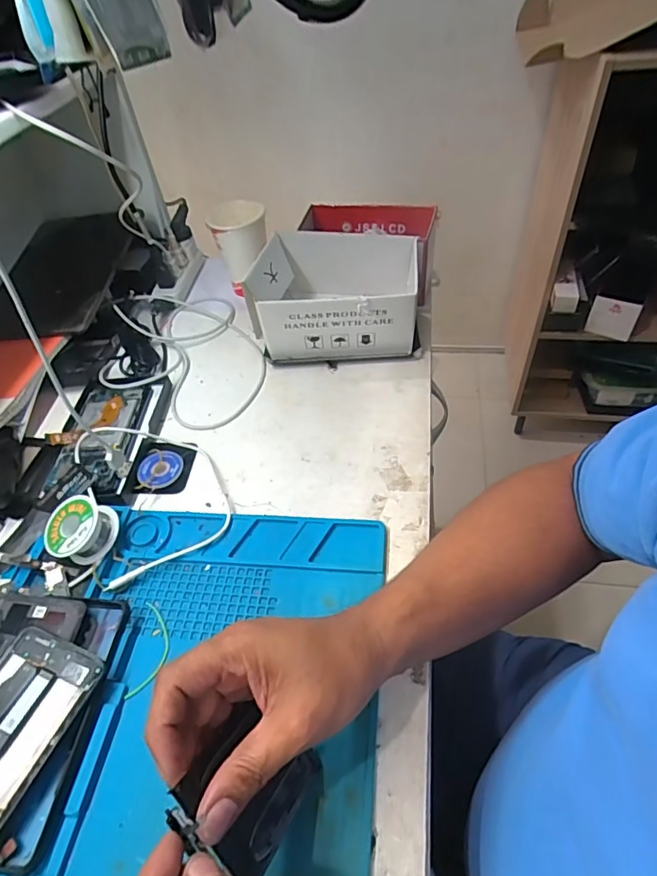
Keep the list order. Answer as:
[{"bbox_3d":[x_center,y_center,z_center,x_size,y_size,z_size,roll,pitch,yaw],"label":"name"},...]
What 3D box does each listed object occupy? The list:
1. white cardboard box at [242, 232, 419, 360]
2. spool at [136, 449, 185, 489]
[{"bbox_3d":[0.006,-0.169,0.608,0.196,0.112,0.133,1,48,8],"label":"white cardboard box"},{"bbox_3d":[-0.173,0.030,0.513,0.045,0.004,0.045,-3,48,4],"label":"spool"}]

